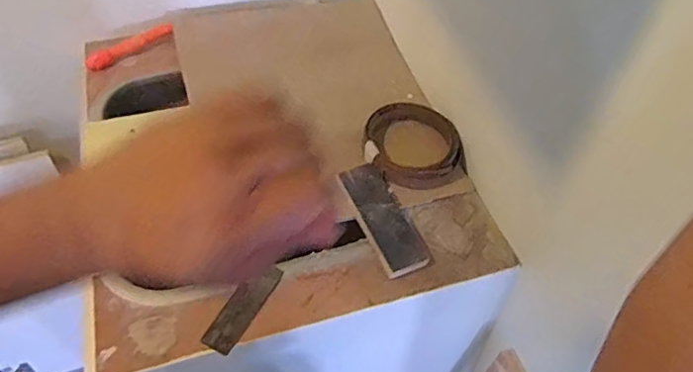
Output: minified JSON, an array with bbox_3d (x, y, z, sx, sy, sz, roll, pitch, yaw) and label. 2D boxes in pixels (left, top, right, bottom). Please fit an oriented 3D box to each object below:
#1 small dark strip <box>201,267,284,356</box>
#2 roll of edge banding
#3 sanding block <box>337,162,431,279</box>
[{"bbox_3d":[-0.129,0.154,0.735,0.042,0.012,0.132,23,54,17],"label":"small dark strip"},{"bbox_3d":[0.104,-0.063,0.869,0.149,0.046,0.143,0,50,0],"label":"roll of edge banding"},{"bbox_3d":[0.050,0.043,0.795,0.066,0.017,0.171,-22,60,-14],"label":"sanding block"}]

